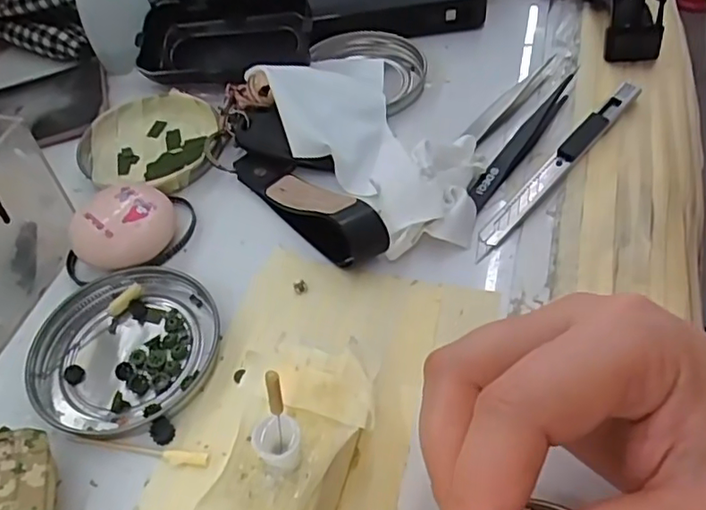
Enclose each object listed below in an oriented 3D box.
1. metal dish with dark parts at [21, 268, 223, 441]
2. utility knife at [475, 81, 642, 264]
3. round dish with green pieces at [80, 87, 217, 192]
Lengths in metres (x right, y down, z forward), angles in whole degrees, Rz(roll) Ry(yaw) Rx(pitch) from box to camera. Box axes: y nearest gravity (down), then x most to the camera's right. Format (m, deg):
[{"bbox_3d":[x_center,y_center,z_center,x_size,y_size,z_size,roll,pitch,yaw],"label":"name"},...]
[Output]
[{"bbox_3d":[-0.098,0.040,0.256,0.076,0.009,0.076,-3,51,3],"label":"metal dish with dark parts"},{"bbox_3d":[0.103,-0.047,0.297,0.009,0.012,0.136,36,63,29],"label":"utility knife"},{"bbox_3d":[-0.117,-0.064,0.340,0.077,0.012,0.076,-2,52,4],"label":"round dish with green pieces"}]

